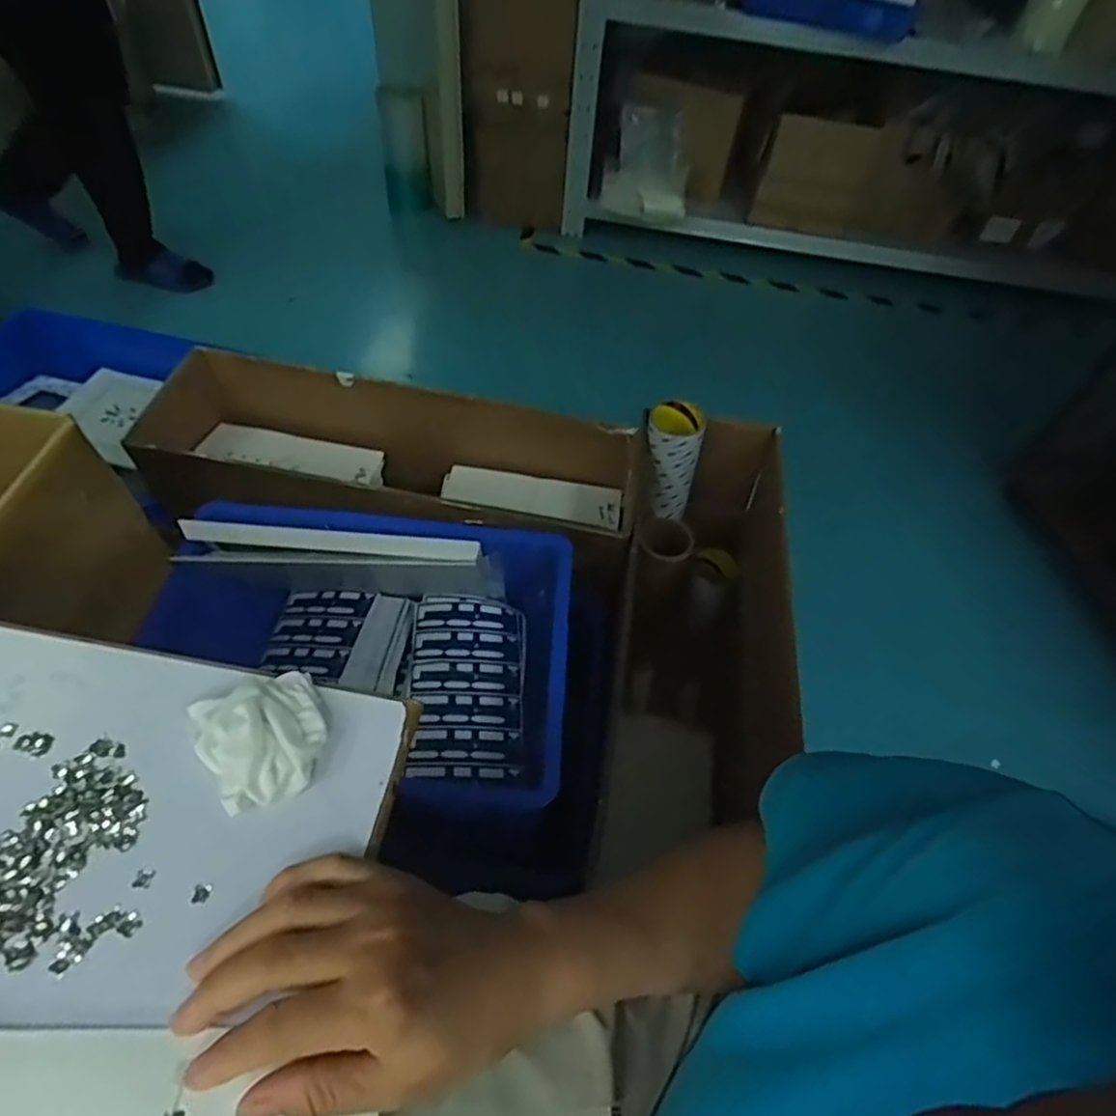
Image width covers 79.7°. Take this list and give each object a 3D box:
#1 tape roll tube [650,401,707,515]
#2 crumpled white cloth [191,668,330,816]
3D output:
[{"bbox_3d":[0.189,-0.156,1.137,0.096,0.183,0.085,12,53,3],"label":"tape roll tube"},{"bbox_3d":[-0.156,0.096,0.356,0.061,0.026,0.065,-21,58,-21],"label":"crumpled white cloth"}]

